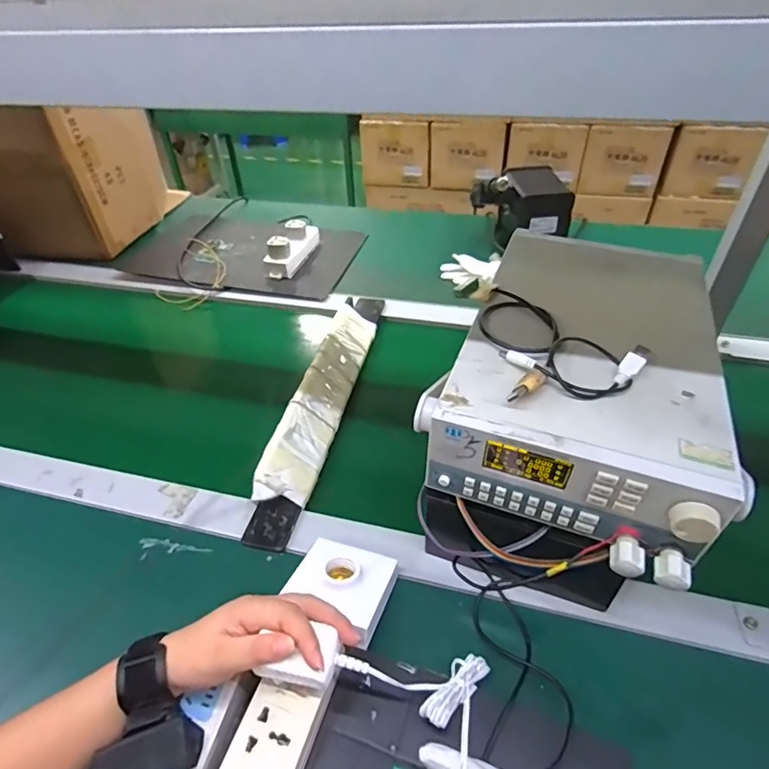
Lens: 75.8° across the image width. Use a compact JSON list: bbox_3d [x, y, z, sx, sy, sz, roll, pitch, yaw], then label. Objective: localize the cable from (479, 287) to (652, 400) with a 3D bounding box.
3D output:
[{"bbox_3d":[0.141,-0.039,0.441,0.087,0.016,0.160,-34,50,-29],"label":"cable"}]

